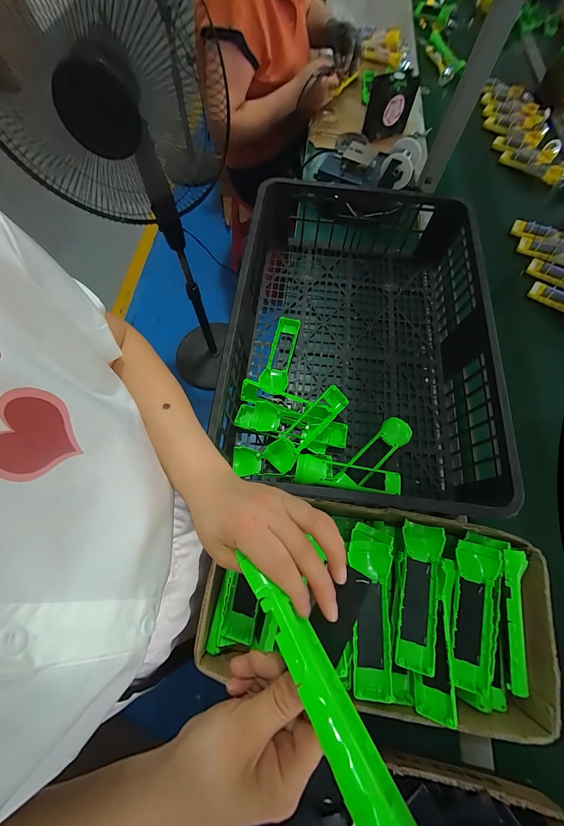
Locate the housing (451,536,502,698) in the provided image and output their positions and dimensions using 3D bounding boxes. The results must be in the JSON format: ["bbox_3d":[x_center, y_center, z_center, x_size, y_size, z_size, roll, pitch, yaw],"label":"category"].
[{"bbox_3d":[0.240,0.250,0.369,0.051,0.022,0.162,16,70,5],"label":"housing"}]

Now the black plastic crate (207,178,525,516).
[{"bbox_3d":[0.130,-0.151,0.531,0.398,0.140,0.579,7,69,1],"label":"black plastic crate"}]

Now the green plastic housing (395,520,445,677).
[{"bbox_3d":[0.172,0.225,0.378,0.044,0.033,0.161,16,70,5],"label":"green plastic housing"}]

